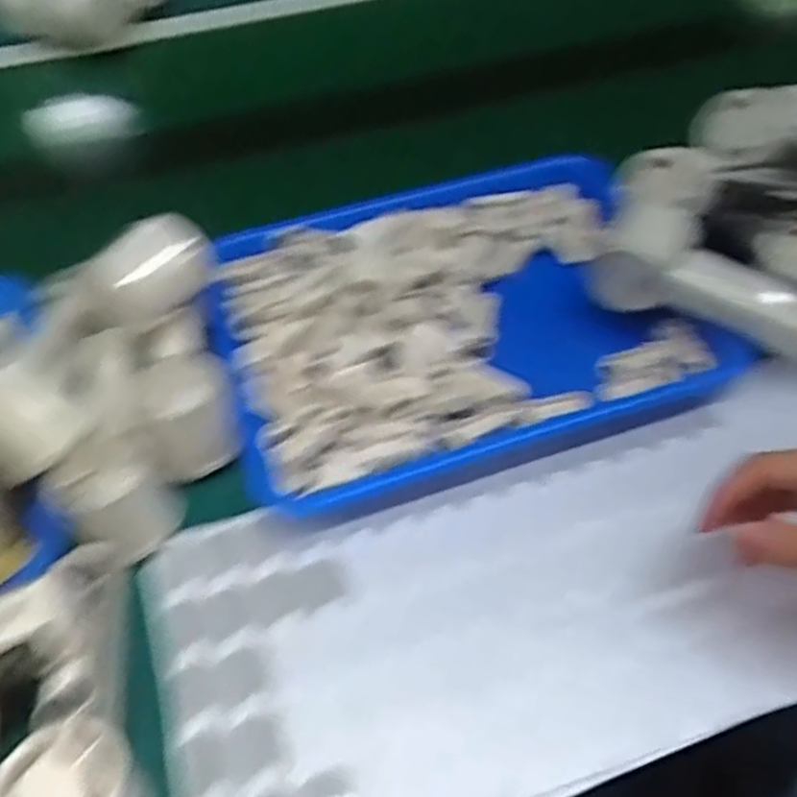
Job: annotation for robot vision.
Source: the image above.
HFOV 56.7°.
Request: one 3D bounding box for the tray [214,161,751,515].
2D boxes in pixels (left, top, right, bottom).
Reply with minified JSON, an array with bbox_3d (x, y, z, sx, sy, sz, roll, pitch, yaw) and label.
[{"bbox_3d":[0.039,-0.061,0.532,0.324,0.038,0.235,-16,54,-10],"label":"tray"}]

